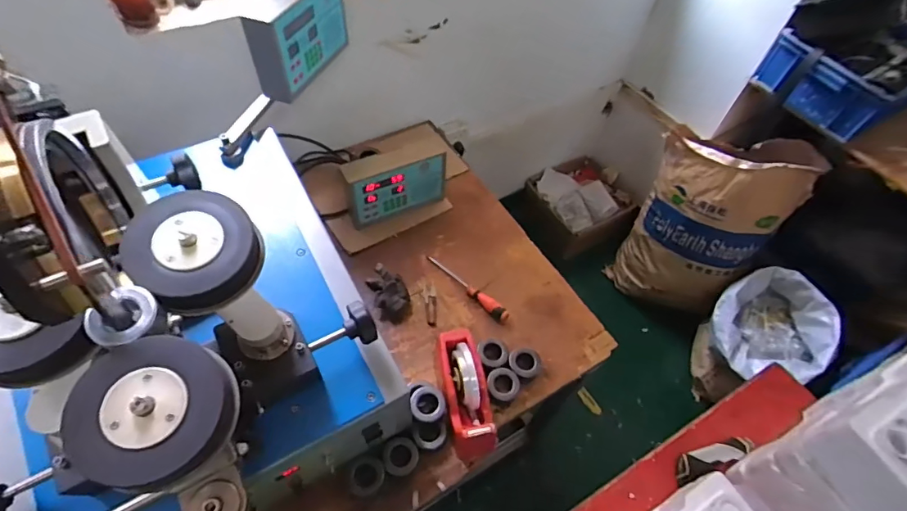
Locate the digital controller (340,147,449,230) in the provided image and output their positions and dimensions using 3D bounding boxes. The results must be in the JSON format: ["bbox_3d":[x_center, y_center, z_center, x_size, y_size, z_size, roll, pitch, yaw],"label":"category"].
[{"bbox_3d":[-0.125,-0.156,1.051,0.219,0.153,0.064,-22,60,-19],"label":"digital controller"}]

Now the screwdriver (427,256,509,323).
[{"bbox_3d":[0.031,0.062,1.008,0.025,0.031,0.224,-36,66,-26],"label":"screwdriver"}]

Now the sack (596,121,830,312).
[{"bbox_3d":[0.808,-0.118,1.564,0.339,0.594,0.406,-36,66,-26],"label":"sack"}]

